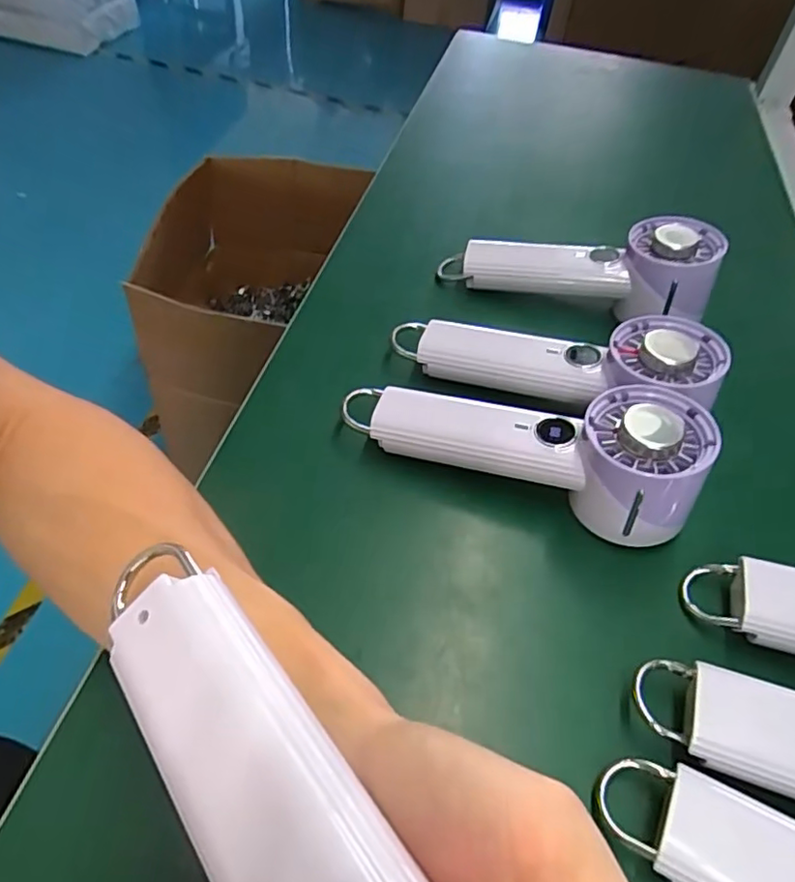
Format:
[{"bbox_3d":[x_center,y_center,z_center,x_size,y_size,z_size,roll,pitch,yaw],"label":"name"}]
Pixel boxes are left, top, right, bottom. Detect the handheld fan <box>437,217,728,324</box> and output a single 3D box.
[{"bbox_3d":[0.130,-0.129,0.453,0.196,0.054,0.064,8,48,21],"label":"handheld fan"}]

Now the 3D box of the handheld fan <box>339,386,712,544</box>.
[{"bbox_3d":[0.064,0.002,0.341,0.198,0.058,0.064,10,49,19],"label":"handheld fan"}]

